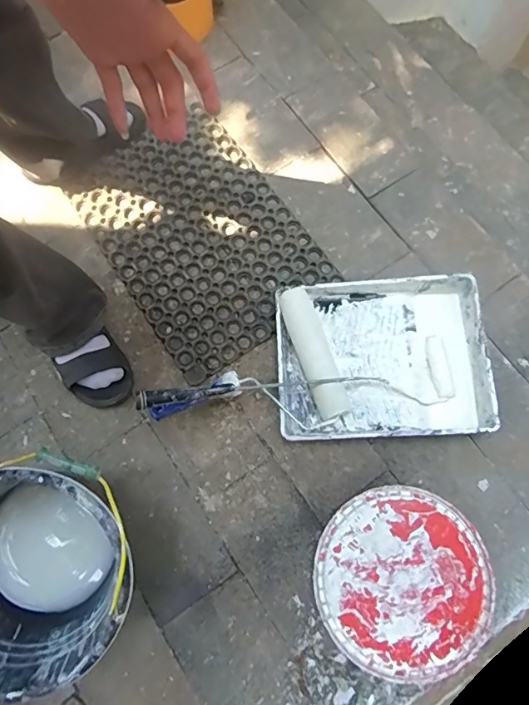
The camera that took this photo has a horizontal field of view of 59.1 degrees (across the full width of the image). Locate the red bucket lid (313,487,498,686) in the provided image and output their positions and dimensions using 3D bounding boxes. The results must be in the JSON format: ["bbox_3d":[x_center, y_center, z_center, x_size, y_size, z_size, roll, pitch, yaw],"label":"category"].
[{"bbox_3d":[0.228,0.372,0.760,0.282,0.022,0.274,0,74,0],"label":"red bucket lid"}]

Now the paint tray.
[{"bbox_3d":[0.204,0.012,0.833,0.358,0.074,0.278,-2,74,-1],"label":"paint tray"}]

